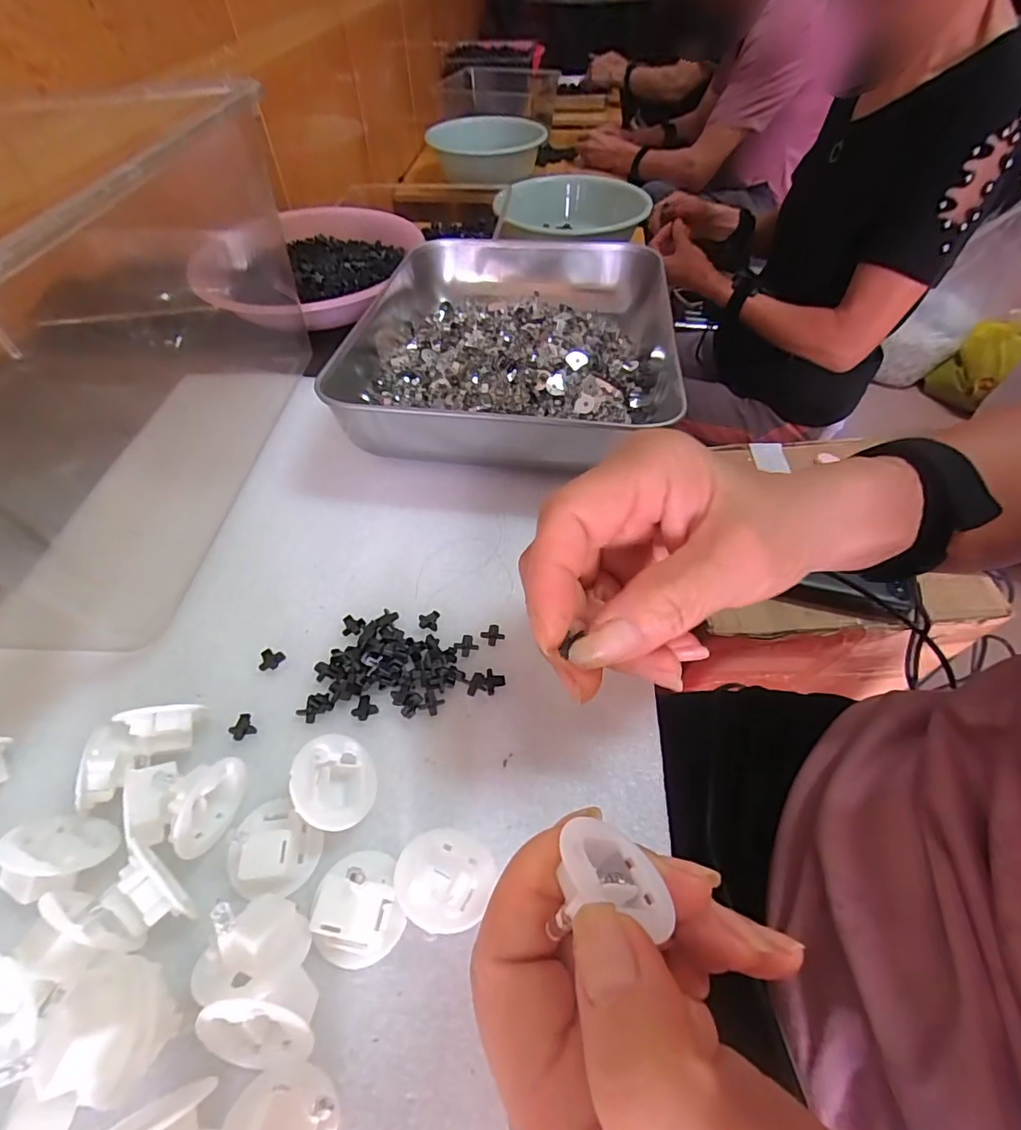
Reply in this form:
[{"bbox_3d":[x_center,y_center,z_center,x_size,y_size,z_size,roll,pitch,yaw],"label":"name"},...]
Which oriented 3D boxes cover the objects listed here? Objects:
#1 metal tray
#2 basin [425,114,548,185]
[{"bbox_3d":[-0.001,-0.158,0.348,0.225,0.051,0.259,8,54,6],"label":"metal tray"},{"bbox_3d":[-0.055,-1.136,1.374,0.304,0.109,0.304,6,54,5],"label":"basin"}]

